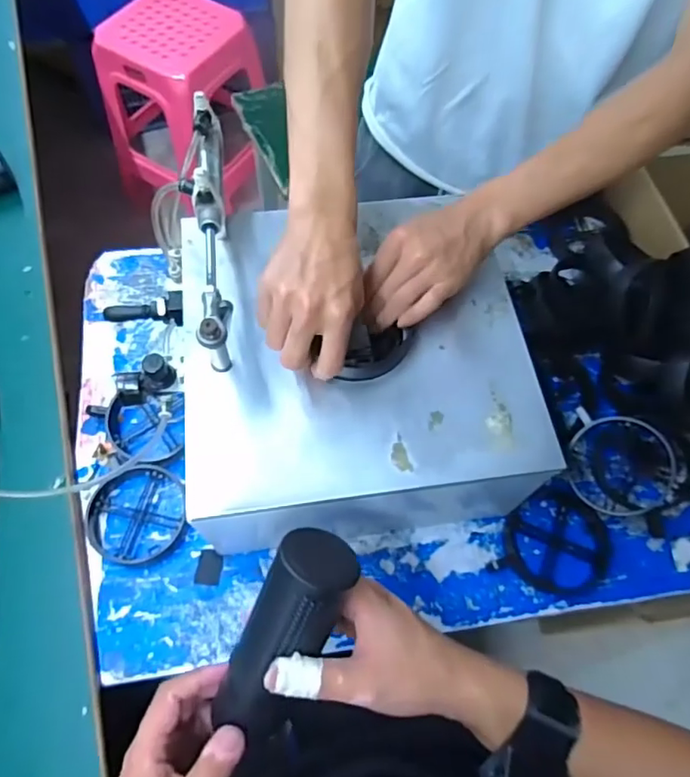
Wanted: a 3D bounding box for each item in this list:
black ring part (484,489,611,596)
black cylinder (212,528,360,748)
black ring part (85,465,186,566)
[{"bbox_3d":[0.216,0.155,0.569,0.108,0.019,0.104,1,64,-2],"label":"black ring part"},{"bbox_3d":[-0.042,0.168,0.373,0.049,0.042,0.148,27,107,11],"label":"black cylinder"},{"bbox_3d":[-0.209,0.125,0.561,0.094,0.012,0.098,-5,64,-5],"label":"black ring part"}]

